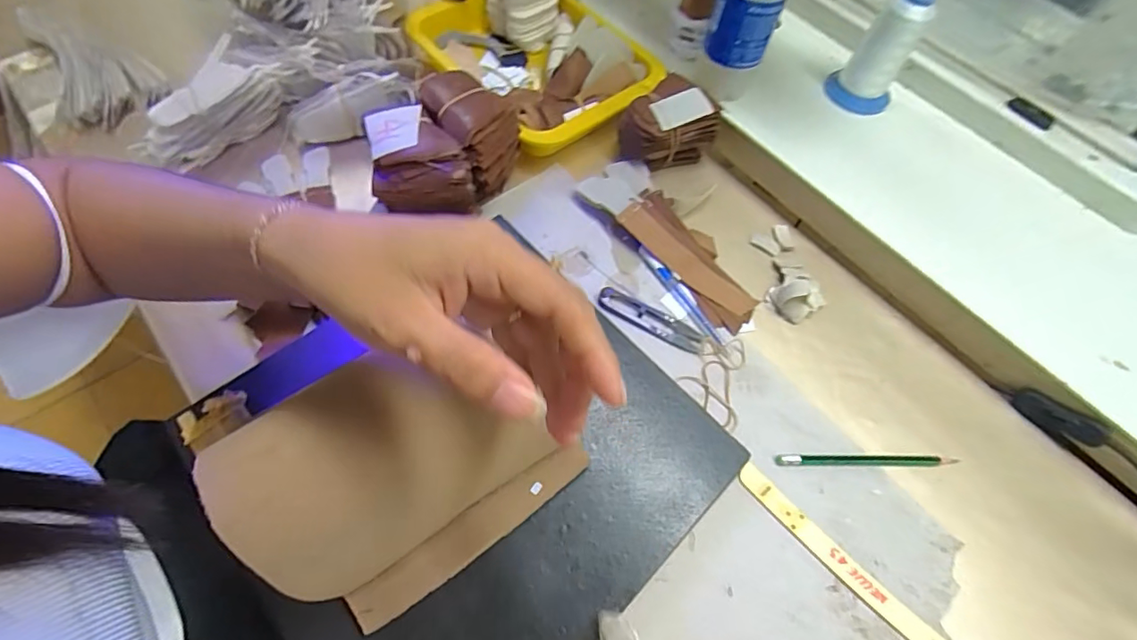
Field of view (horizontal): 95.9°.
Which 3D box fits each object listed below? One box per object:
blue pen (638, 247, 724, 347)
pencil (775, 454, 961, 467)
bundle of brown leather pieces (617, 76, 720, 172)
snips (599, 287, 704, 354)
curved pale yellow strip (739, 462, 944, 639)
[{"bbox_3d":[0.103,-0.024,0.466,0.014,0.008,0.114,-28,67,-17],"label":"blue pen"},{"bbox_3d":[0.236,0.111,0.405,0.144,0.004,0.009,1,61,-3],"label":"pencil"},{"bbox_3d":[0.094,-0.201,0.527,0.095,0.069,0.067,-17,64,-12],"label":"bundle of brown leather pieces"},{"bbox_3d":[0.072,0.000,0.451,0.099,0.006,0.028,28,63,11],"label":"snips"},{"bbox_3d":[0.207,0.183,0.366,0.203,0.004,0.020,41,67,17],"label":"curved pale yellow strip"}]

